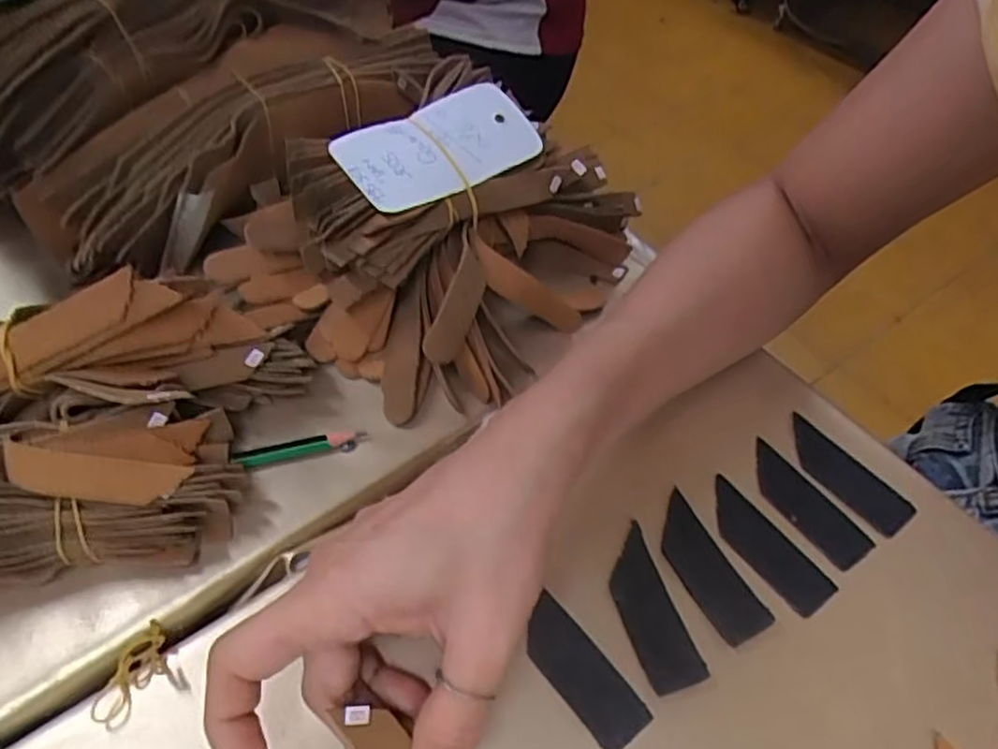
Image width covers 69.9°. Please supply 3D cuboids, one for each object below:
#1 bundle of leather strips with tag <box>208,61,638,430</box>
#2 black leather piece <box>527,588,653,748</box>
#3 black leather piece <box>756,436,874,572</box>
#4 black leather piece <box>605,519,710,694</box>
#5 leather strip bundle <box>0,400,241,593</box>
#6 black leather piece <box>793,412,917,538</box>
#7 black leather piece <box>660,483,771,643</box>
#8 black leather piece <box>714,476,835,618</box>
[{"bbox_3d":[-0.025,-0.082,0.374,0.154,0.082,0.200,33,56,22],"label":"bundle of leather strips with tag"},{"bbox_3d":[0.030,0.113,0.272,0.023,0.004,0.058,-30,58,-25],"label":"black leather piece"},{"bbox_3d":[0.136,0.057,0.320,0.022,0.004,0.063,-28,57,-24],"label":"black leather piece"},{"bbox_3d":[0.059,0.093,0.287,0.022,0.004,0.066,-14,48,-8],"label":"black leather piece"},{"bbox_3d":[-0.189,0.053,0.279,0.164,0.048,0.069,-13,52,-13],"label":"leather strip bundle"},{"bbox_3d":[0.160,0.046,0.332,0.026,0.005,0.064,-28,57,-24],"label":"black leather piece"},{"bbox_3d":[0.086,0.079,0.298,0.023,0.004,0.064,-20,54,-19],"label":"black leather piece"},{"bbox_3d":[0.113,0.073,0.307,0.024,0.004,0.064,-28,57,-24],"label":"black leather piece"}]

